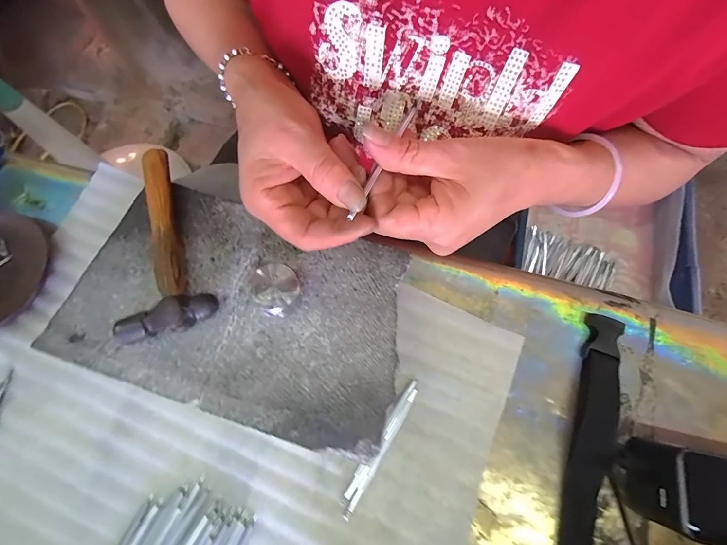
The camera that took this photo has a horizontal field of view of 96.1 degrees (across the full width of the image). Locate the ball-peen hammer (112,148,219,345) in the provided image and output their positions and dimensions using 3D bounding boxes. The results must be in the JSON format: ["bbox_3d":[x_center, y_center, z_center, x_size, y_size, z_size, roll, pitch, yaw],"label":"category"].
[{"bbox_3d":[-0.161,-0.023,0.243,0.063,0.022,0.150,-25,73,-9],"label":"ball-peen hammer"}]

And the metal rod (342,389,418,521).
[{"bbox_3d":[0.015,0.138,0.254,0.005,0.007,0.103,32,73,10],"label":"metal rod"}]

